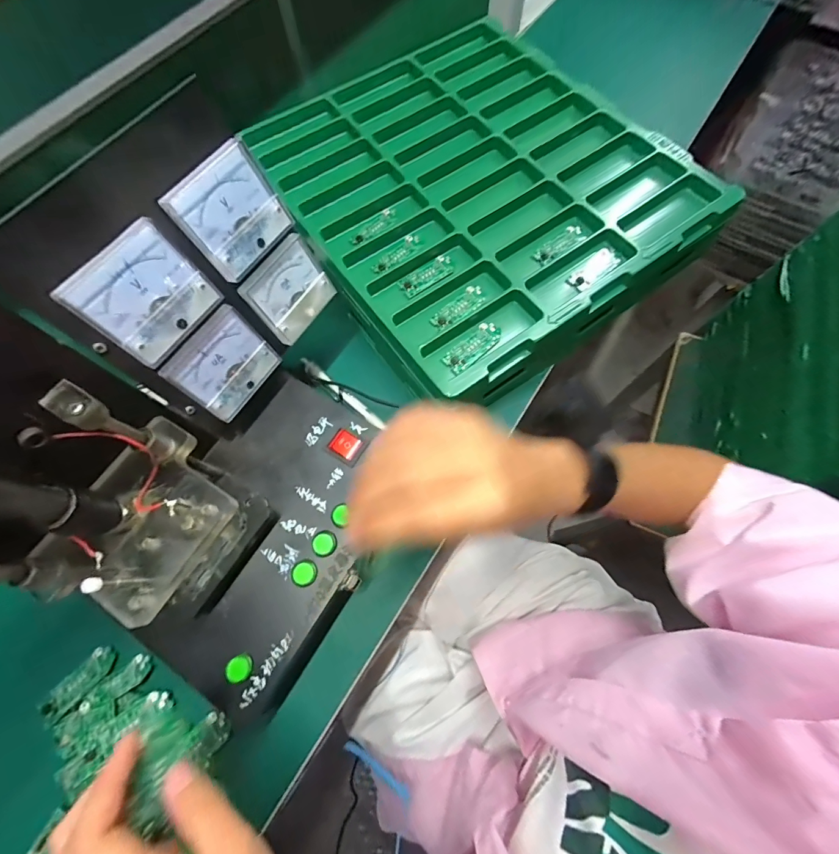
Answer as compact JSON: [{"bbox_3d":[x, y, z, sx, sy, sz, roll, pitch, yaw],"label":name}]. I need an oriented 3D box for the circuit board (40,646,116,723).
[{"bbox_3d":[-0.265,0.200,0.299,0.022,0.011,0.054,42,76,15],"label":"circuit board"}]

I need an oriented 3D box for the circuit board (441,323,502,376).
[{"bbox_3d":[0.047,-0.071,0.336,0.059,0.004,0.021,-42,75,-13],"label":"circuit board"}]

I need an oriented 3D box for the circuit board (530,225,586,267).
[{"bbox_3d":[0.136,-0.178,0.375,0.057,0.005,0.022,-32,73,-10],"label":"circuit board"}]

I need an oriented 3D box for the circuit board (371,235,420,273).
[{"bbox_3d":[-0.022,-0.169,0.377,0.057,0.004,0.018,-41,74,-13],"label":"circuit board"}]

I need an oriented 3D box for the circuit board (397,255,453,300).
[{"bbox_3d":[0.008,-0.145,0.368,0.058,0.004,0.022,-36,73,-12],"label":"circuit board"}]

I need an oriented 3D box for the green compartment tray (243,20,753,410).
[{"bbox_3d":[0.057,-0.257,0.415,0.373,0.044,0.401,-35,73,-11],"label":"green compartment tray"}]

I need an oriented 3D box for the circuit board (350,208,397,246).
[{"bbox_3d":[-0.046,-0.203,0.389,0.017,0.004,0.059,40,75,14],"label":"circuit board"}]

